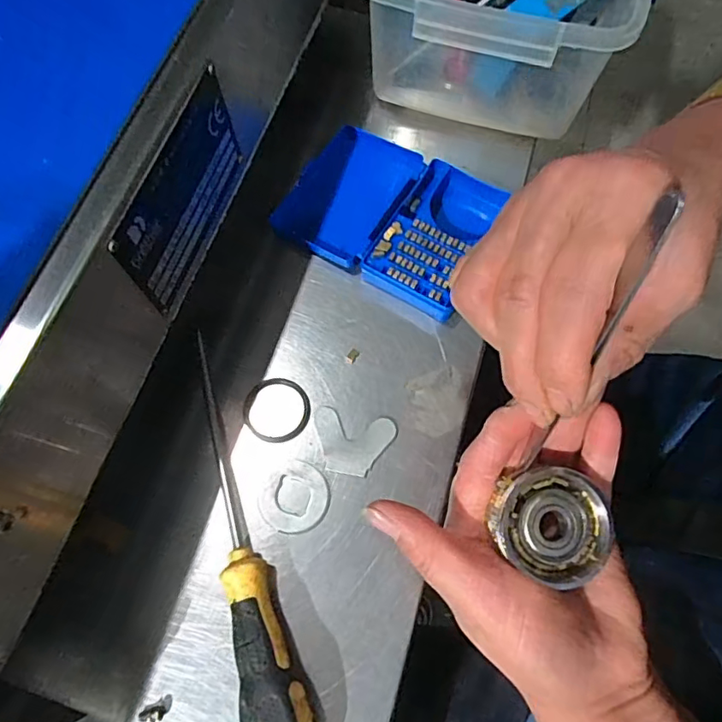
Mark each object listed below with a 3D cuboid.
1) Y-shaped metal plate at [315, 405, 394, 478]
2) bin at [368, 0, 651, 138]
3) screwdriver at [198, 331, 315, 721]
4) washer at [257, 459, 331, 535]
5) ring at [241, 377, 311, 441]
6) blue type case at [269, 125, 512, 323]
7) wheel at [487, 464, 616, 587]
[{"bbox_3d":[-0.006,0.050,0.330,0.049,0.004,0.038,11,69,2],"label":"Y-shaped metal plate"},{"bbox_3d":[0.109,-0.295,0.409,0.180,0.121,0.255,15,70,4],"label":"bin"},{"bbox_3d":[-0.065,0.097,0.297,0.031,0.031,0.234,-15,70,-7],"label":"screwdriver"},{"bbox_3d":[-0.040,0.080,0.317,0.041,0.004,0.041,1,69,-2],"label":"washer"},{"bbox_3d":[-0.053,0.030,0.336,0.042,0.004,0.040,1,69,-2],"label":"ring"},{"bbox_3d":[0.014,-0.109,0.380,0.157,0.025,0.115,33,72,10],"label":"blue type case"},{"bbox_3d":[0.081,0.069,0.229,0.047,0.011,0.043,13,69,3],"label":"wheel"}]

